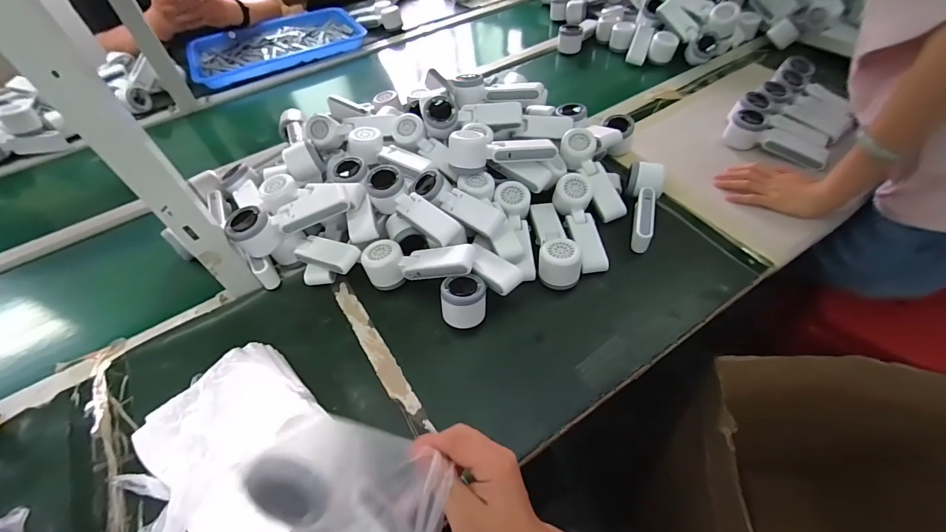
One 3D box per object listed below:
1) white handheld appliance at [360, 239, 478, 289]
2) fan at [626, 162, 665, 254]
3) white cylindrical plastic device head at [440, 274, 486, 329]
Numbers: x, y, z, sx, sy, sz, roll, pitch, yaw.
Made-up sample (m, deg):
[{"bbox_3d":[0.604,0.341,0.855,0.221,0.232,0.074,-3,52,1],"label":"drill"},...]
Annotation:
[{"bbox_3d":[-0.075,-0.006,0.565,0.159,0.053,0.056,-3,51,18],"label":"white handheld appliance"},{"bbox_3d":[0.266,-0.096,0.619,0.048,0.046,0.150,8,68,10],"label":"fan"},{"bbox_3d":[-0.012,0.050,0.533,0.058,0.055,0.054,-2,51,3],"label":"white cylindrical plastic device head"}]

